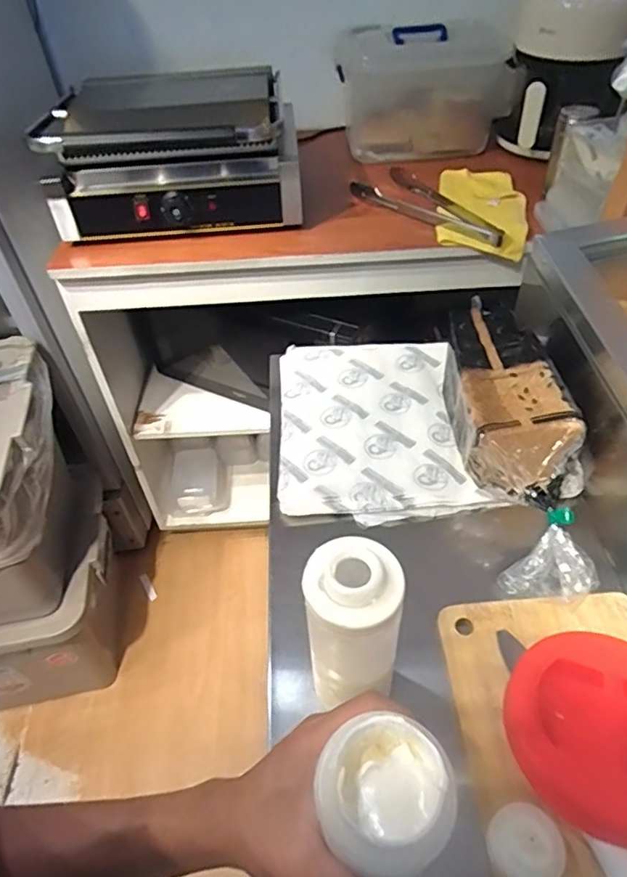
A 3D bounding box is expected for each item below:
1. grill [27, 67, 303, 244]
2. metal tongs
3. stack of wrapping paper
[{"bbox_3d":[-0.249,-0.509,1.022,0.426,0.191,0.317,-3,47,2],"label":"grill"},{"bbox_3d":[0.222,-0.427,1.042,0.123,0.033,0.315,-36,54,-26],"label":"metal tongs"},{"bbox_3d":[0.081,-0.025,0.777,0.257,0.031,0.319,-5,44,1],"label":"stack of wrapping paper"}]

